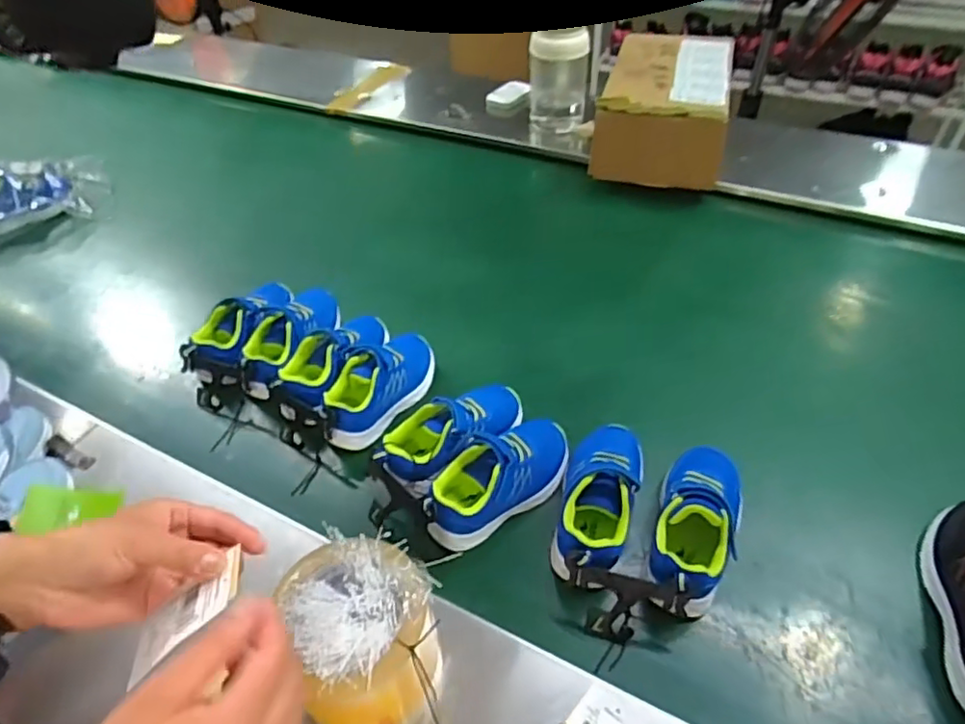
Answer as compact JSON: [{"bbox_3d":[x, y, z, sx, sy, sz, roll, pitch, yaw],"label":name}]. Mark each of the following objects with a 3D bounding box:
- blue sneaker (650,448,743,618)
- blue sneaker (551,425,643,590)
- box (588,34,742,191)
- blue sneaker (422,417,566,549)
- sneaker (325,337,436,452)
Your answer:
[{"bbox_3d":[0.195,0.149,0.554,0.071,0.088,0.156,18,51,18],"label":"blue sneaker"},{"bbox_3d":[0.110,0.127,0.572,0.070,0.063,0.176,10,49,11],"label":"blue sneaker"},{"bbox_3d":[0.314,-0.440,1.051,0.190,0.149,0.348,11,49,12],"label":"box"},{"bbox_3d":[0.020,0.114,0.592,0.167,0.072,0.074,-27,52,-20],"label":"blue sneaker"},{"bbox_3d":[-0.117,0.019,0.683,0.070,0.062,0.160,27,54,24],"label":"sneaker"}]

